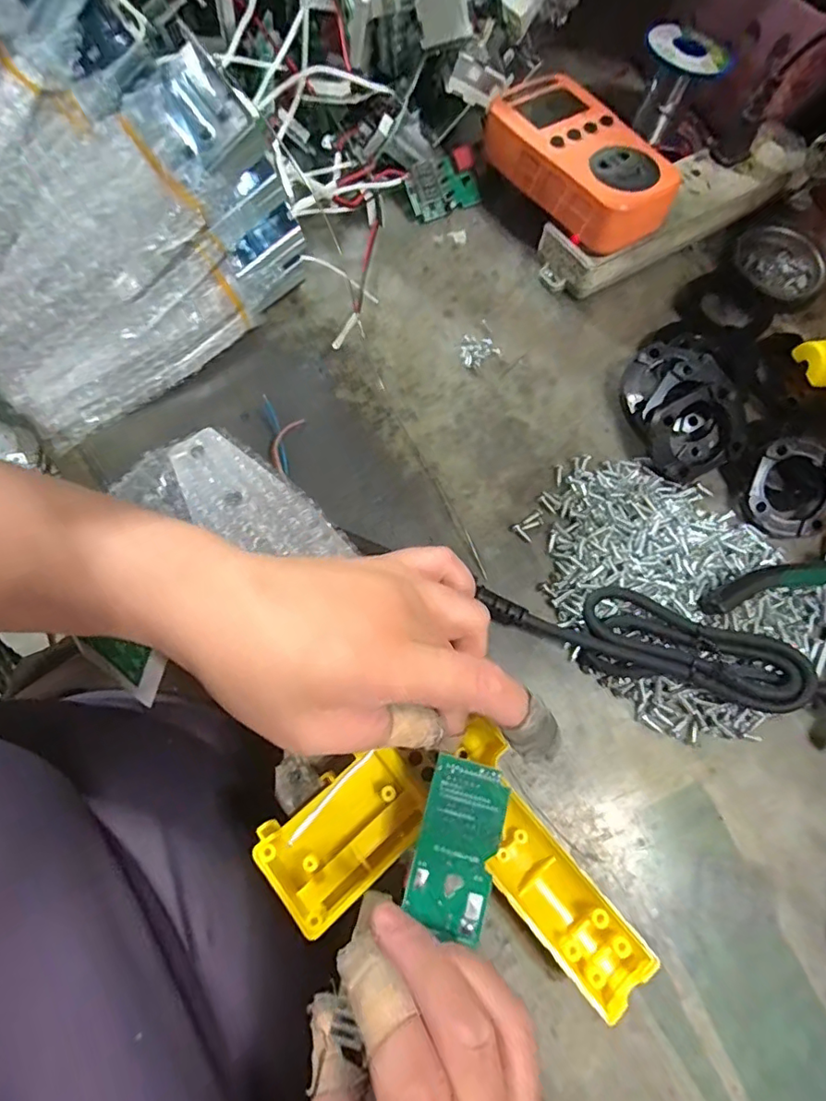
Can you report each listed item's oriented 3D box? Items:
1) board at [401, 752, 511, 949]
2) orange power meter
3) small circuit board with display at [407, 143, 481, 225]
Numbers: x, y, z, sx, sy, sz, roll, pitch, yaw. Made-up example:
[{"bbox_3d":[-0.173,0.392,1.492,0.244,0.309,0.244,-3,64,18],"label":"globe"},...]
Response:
[{"bbox_3d":[0.019,0.121,0.217,0.033,0.007,0.063,15,72,3],"label":"board"},{"bbox_3d":[0.105,-0.248,0.335,0.063,0.031,0.120,-33,77,-13],"label":"orange power meter"},{"bbox_3d":[0.022,-0.258,0.372,0.055,0.035,0.008,-31,31,-17],"label":"small circuit board with display"}]

